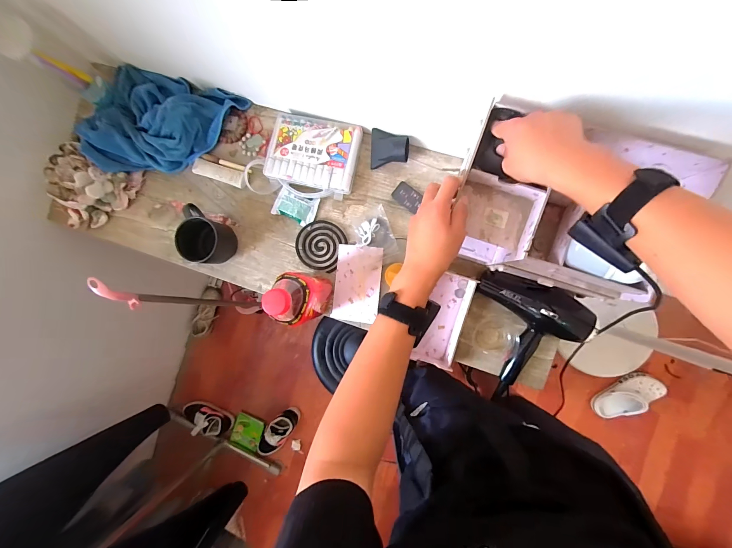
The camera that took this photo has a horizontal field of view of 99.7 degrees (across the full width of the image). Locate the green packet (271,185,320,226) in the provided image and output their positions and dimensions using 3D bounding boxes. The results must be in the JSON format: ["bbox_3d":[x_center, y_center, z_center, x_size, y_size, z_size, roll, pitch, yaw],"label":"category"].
[{"bbox_3d":[-0.152,-0.145,0.664,0.087,0.016,0.062,21,91,7],"label":"green packet"}]

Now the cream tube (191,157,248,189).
[{"bbox_3d":[-0.321,-0.223,0.686,0.128,0.019,0.035,19,91,7],"label":"cream tube"}]

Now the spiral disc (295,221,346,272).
[{"bbox_3d":[-0.101,-0.062,0.673,0.102,0.011,0.107,0,93,3],"label":"spiral disc"}]

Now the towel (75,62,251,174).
[{"bbox_3d":[-0.451,-0.321,0.683,0.304,0.087,0.246,19,91,7],"label":"towel"}]

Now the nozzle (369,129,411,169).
[{"bbox_3d":[0.048,-0.259,0.633,0.081,0.045,0.070,2,89,7],"label":"nozzle"}]

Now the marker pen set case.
[{"bbox_3d":[-0.114,-0.247,0.651,0.185,0.032,0.156,12,90,7],"label":"marker pen set case"}]

